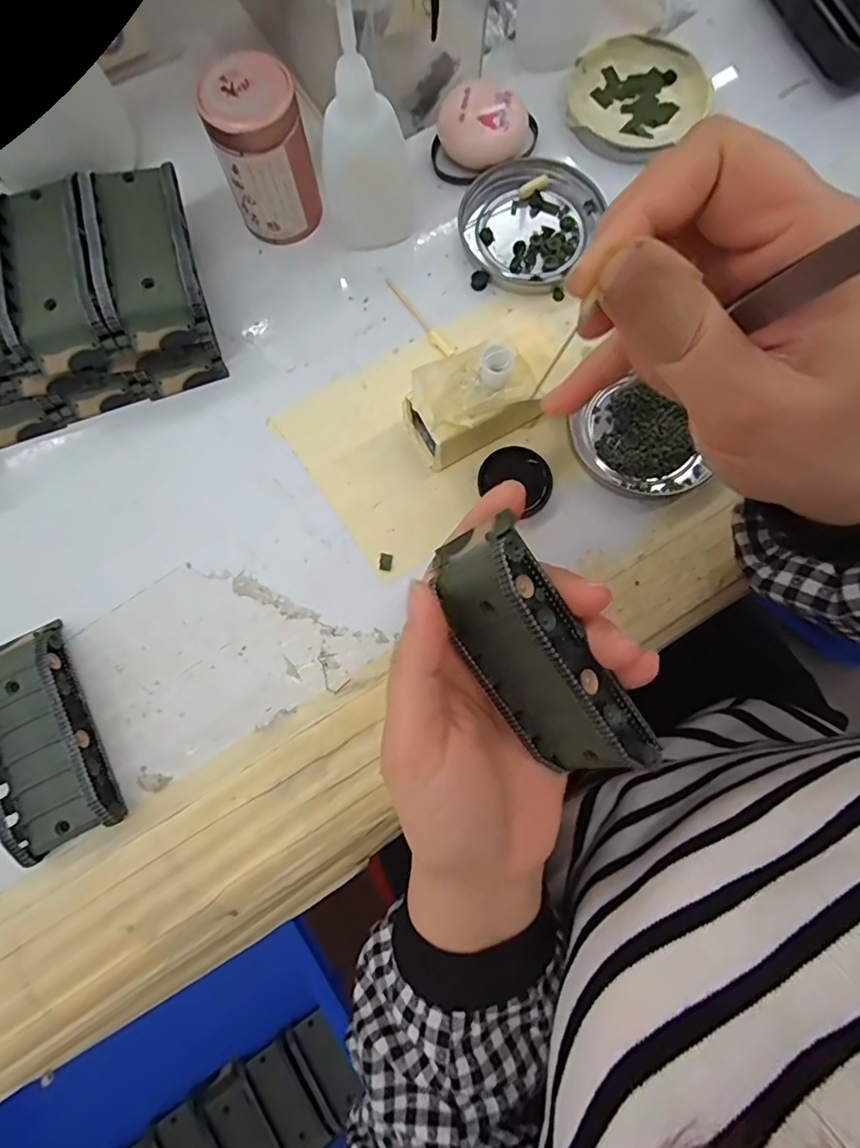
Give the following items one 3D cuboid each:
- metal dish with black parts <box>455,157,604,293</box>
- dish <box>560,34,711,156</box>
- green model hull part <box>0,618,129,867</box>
[{"bbox_3d":[0.052,-0.196,0.295,0.070,0.007,0.078,28,80,7],"label":"metal dish with black parts"},{"bbox_3d":[0.117,-0.278,0.309,0.078,0.008,0.074,-41,80,-7],"label":"dish"},{"bbox_3d":[-0.177,0.074,0.239,0.043,0.020,0.096,-26,79,-4],"label":"green model hull part"}]

